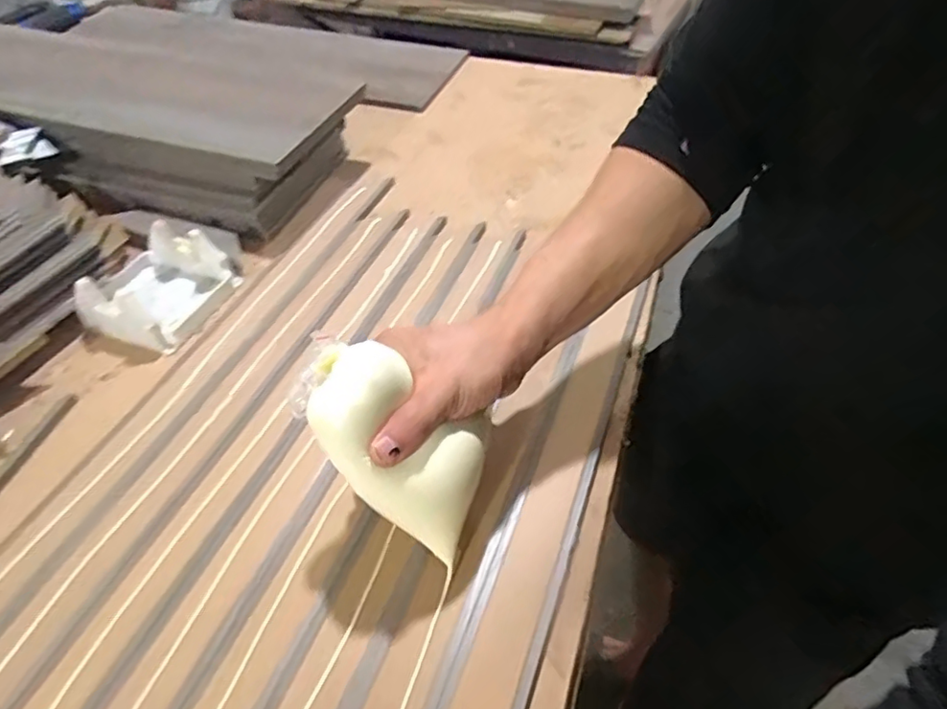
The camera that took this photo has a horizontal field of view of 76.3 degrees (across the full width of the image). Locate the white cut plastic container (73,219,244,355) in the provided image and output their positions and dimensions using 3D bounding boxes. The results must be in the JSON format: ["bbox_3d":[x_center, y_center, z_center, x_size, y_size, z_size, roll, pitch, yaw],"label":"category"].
[{"bbox_3d":[-0.301,-0.069,0.565,0.109,0.048,0.115,15,49,15],"label":"white cut plastic container"}]

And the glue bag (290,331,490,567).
[{"bbox_3d":[-0.041,0.050,0.355,0.142,0.040,0.077,51,54,-14],"label":"glue bag"}]

